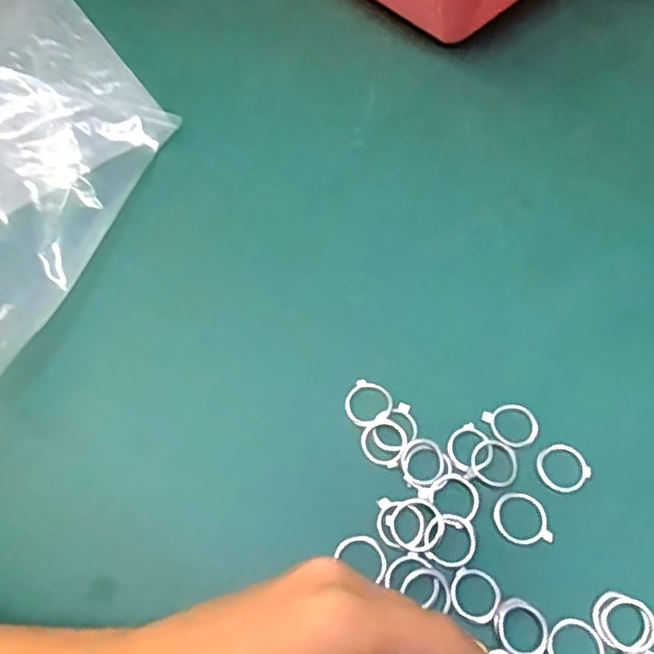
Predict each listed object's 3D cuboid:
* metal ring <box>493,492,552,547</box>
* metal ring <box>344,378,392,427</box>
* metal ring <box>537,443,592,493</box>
[{"bbox_3d":[0.084,0.082,0.295,0.023,0.004,0.023,0,61,0],"label":"metal ring"},{"bbox_3d":[0.020,0.036,0.322,0.021,0.004,0.023,0,61,0],"label":"metal ring"},{"bbox_3d":[0.106,0.063,0.306,0.022,0.004,0.022,0,61,0],"label":"metal ring"}]

